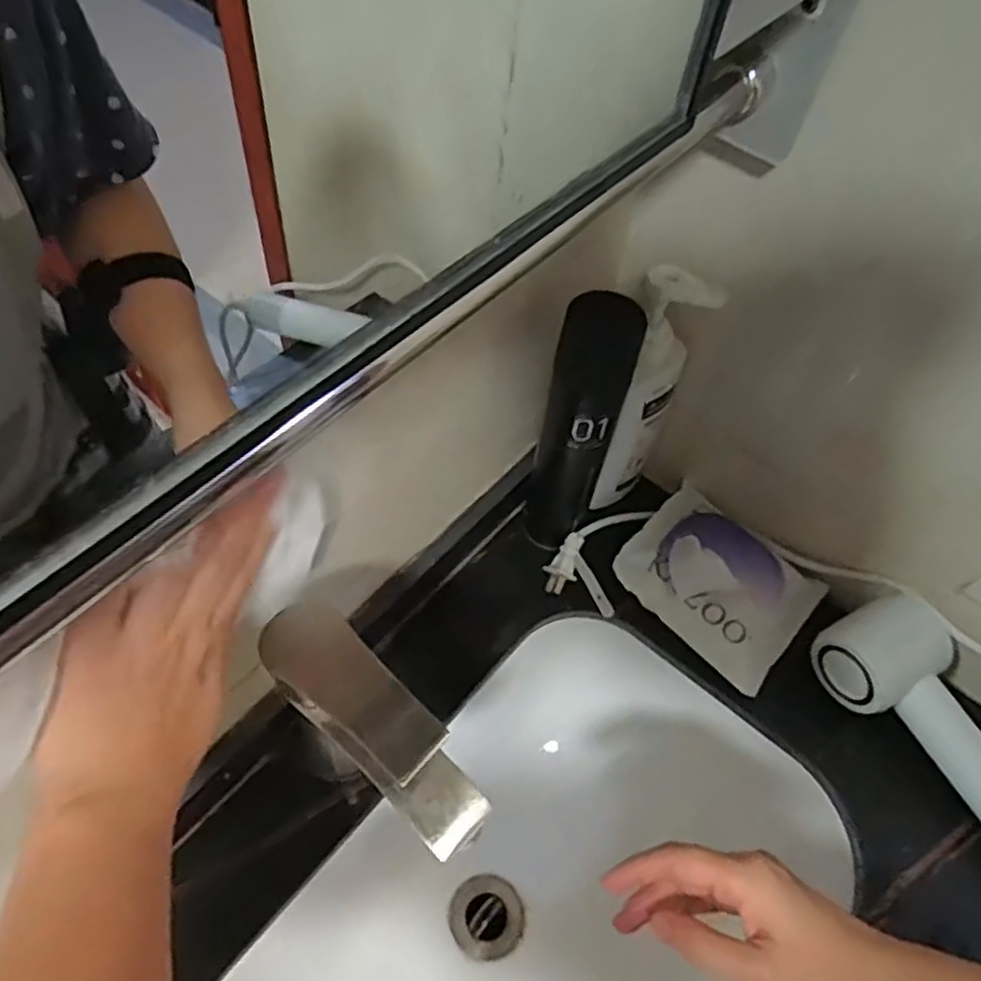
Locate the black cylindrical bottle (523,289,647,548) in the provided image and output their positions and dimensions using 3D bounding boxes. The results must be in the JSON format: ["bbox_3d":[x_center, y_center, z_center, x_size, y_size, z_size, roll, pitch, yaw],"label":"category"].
[{"bbox_3d":[0.064,-0.042,0.546,0.054,0.234,0.060,17,56,7],"label":"black cylindrical bottle"}]

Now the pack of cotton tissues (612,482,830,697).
[{"bbox_3d":[0.185,0.069,0.596,0.145,0.045,0.124,39,61,21],"label":"pack of cotton tissues"}]

